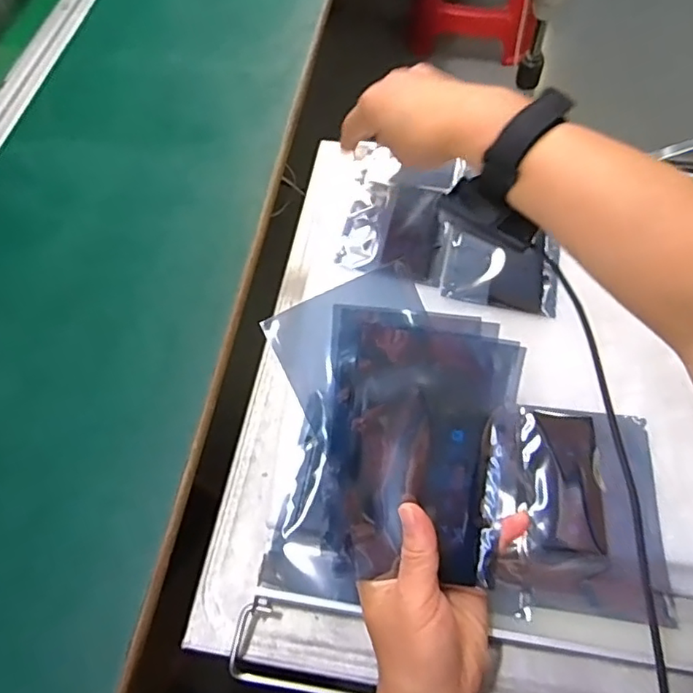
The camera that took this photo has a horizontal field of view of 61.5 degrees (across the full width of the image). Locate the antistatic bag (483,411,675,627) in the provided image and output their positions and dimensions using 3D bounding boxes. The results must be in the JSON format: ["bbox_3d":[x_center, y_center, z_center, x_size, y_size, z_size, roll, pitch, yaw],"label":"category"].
[{"bbox_3d":[0.157,0.111,0.405,0.116,0.014,0.143,6,62,2],"label":"antistatic bag"}]

